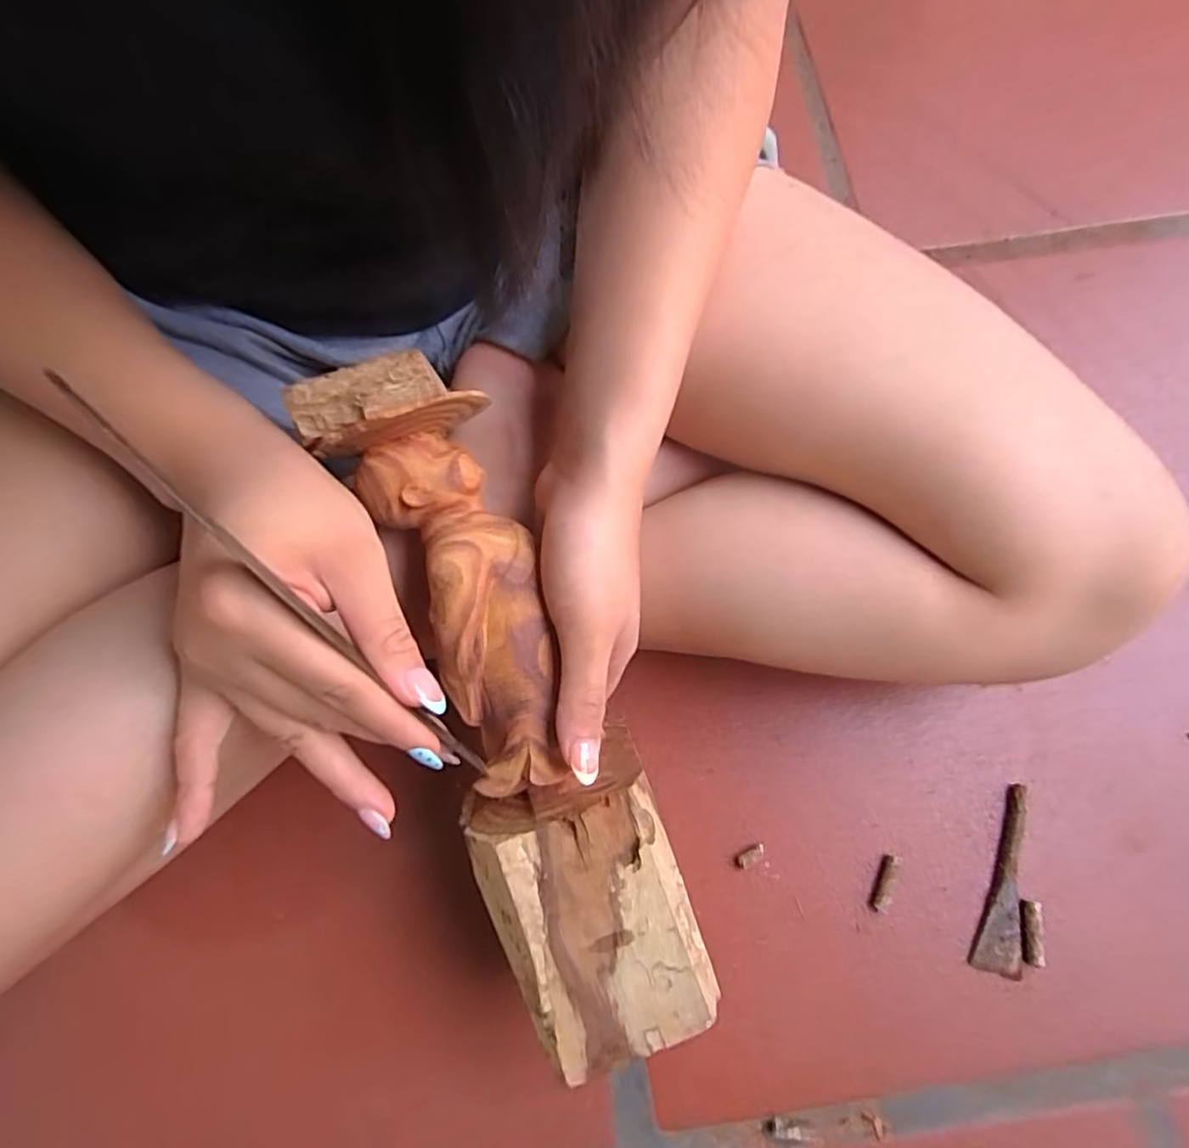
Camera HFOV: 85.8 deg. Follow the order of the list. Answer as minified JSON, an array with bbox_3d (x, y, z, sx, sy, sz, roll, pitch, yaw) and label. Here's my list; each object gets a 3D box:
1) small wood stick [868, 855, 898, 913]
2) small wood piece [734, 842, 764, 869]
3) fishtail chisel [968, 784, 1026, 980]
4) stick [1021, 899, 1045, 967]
[{"bbox_3d":[0.161,0.172,0.355,0.009,0.008,0.031,22,76,6],"label":"small wood stick"},{"bbox_3d":[0.088,0.158,0.359,0.018,0.006,0.008,-35,76,-9],"label":"small wood piece"},{"bbox_3d":[0.230,0.169,0.355,0.024,0.005,0.099,17,76,5],"label":"fishtail chisel"},{"bbox_3d":[0.237,0.195,0.346,0.010,0.004,0.032,8,74,3],"label":"stick"}]

